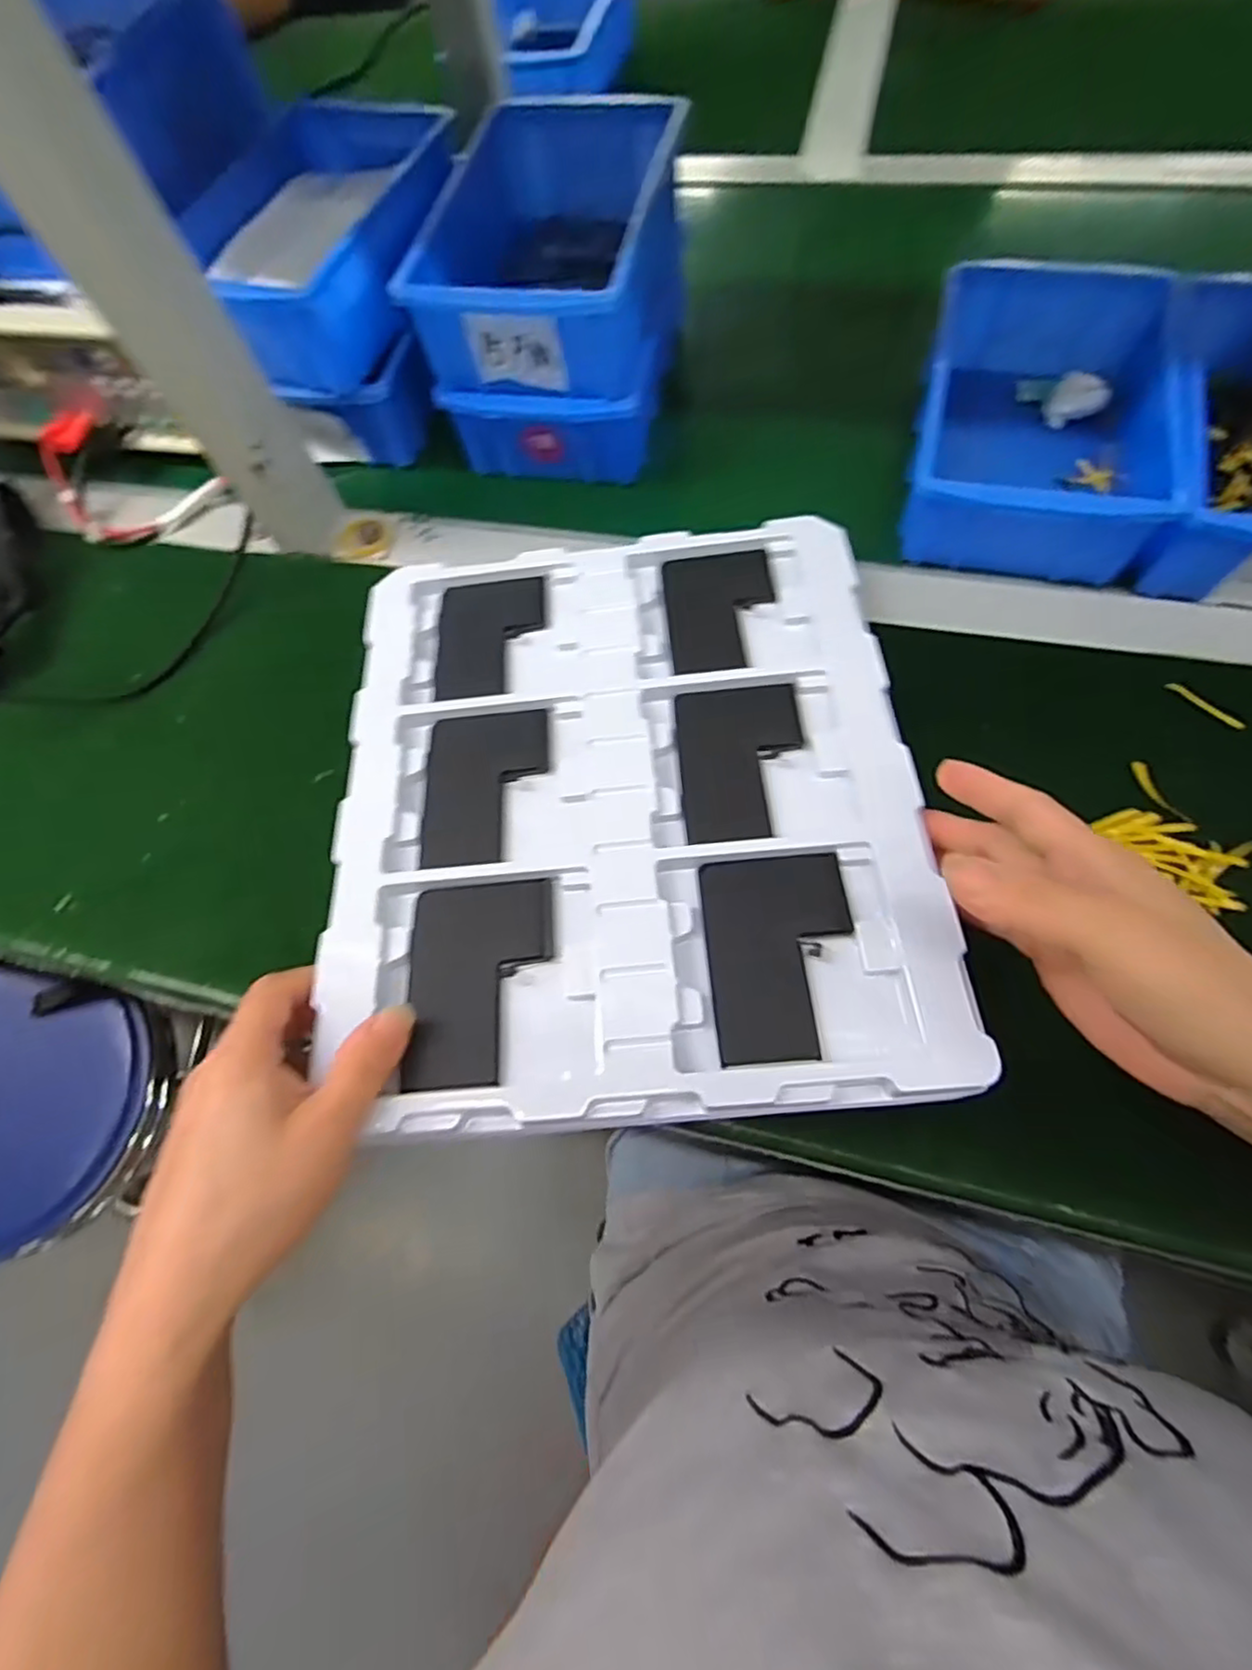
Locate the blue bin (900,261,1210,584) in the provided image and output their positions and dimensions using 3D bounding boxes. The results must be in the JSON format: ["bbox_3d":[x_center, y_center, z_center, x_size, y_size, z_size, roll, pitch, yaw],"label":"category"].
[{"bbox_3d":[0.258,-0.258,0.417,0.142,0.070,0.202,15,65,12],"label":"blue bin"}]

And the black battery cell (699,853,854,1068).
[{"bbox_3d":[0.068,0.052,0.295,0.063,0.004,0.091,-4,63,2],"label":"black battery cell"}]

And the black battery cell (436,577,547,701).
[{"bbox_3d":[-0.079,-0.118,0.396,0.062,0.004,0.086,-6,63,1],"label":"black battery cell"}]

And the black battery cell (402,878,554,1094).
[{"bbox_3d":[-0.065,0.064,0.299,0.064,0.004,0.090,-5,63,1],"label":"black battery cell"}]

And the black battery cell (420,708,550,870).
[{"bbox_3d":[-0.072,-0.027,0.348,0.063,0.004,0.089,-4,63,2],"label":"black battery cell"}]

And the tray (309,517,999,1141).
[{"bbox_3d":[-0.004,-0.029,0.338,0.275,0.016,0.317,-5,63,1],"label":"tray"}]

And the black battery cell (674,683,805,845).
[{"bbox_3d":[0.059,-0.038,0.341,0.063,0.004,0.089,-4,63,2],"label":"black battery cell"}]

